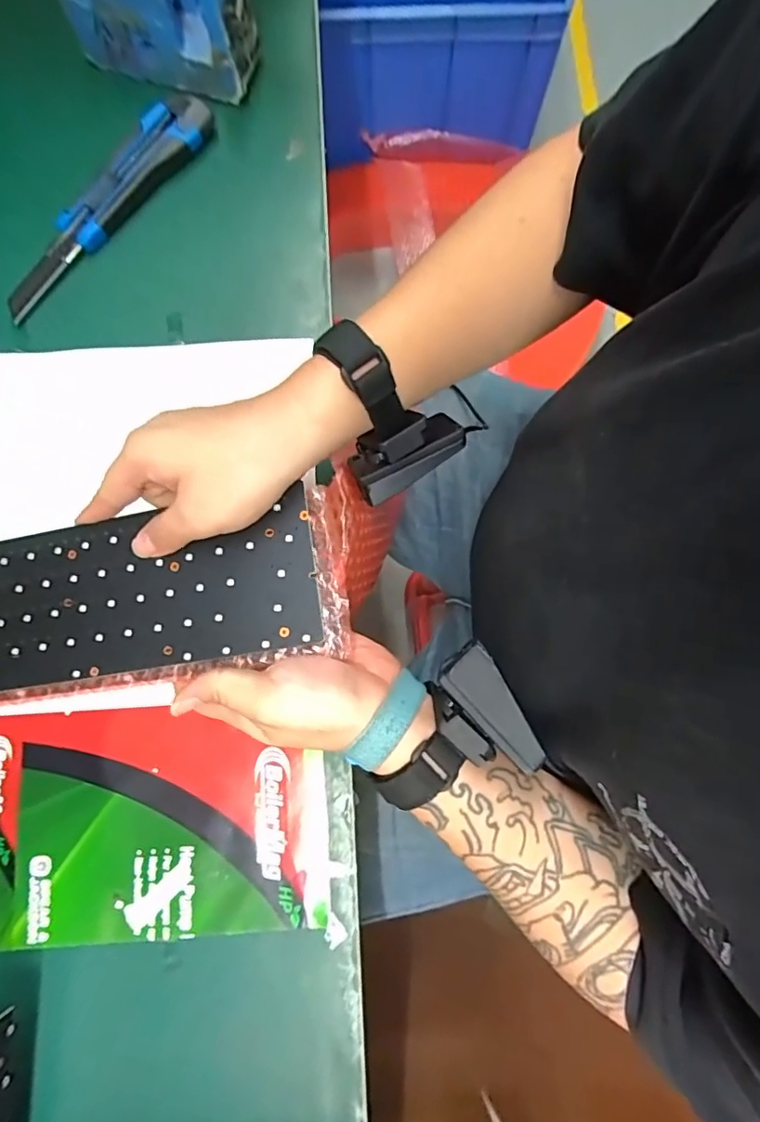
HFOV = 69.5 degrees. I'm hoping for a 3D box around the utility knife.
[{"bbox_3d":[-0.203,-0.265,0.407,0.037,0.025,0.207,35,82,6],"label":"utility knife"}]

